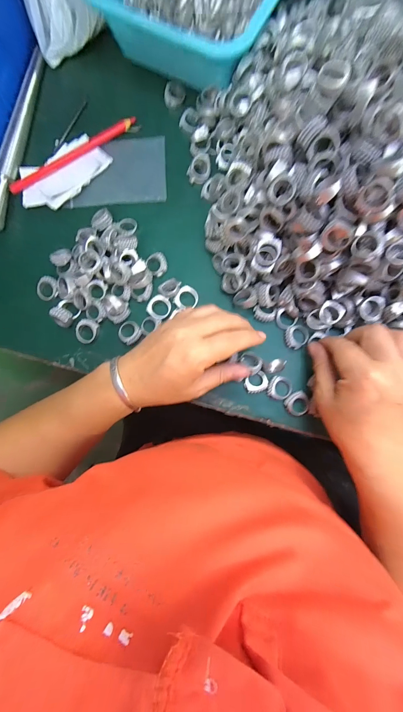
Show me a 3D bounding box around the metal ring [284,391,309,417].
[{"bbox_3d":[0.101,0.051,0.290,0.025,0.010,0.023,0,85,3],"label":"metal ring"}]

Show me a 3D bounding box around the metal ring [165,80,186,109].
[{"bbox_3d":[-0.032,-0.307,0.324,0.022,0.008,0.027,10,85,4],"label":"metal ring"}]

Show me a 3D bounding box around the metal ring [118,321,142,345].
[{"bbox_3d":[-0.080,-0.027,0.306,0.027,0.010,0.023,45,88,6],"label":"metal ring"}]

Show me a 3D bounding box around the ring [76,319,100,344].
[{"bbox_3d":[-0.129,-0.028,0.306,0.023,0.007,0.027,28,86,5],"label":"ring"}]

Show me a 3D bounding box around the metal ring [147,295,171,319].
[{"bbox_3d":[-0.046,-0.054,0.304,0.024,0.005,0.026,0,85,3],"label":"metal ring"}]

